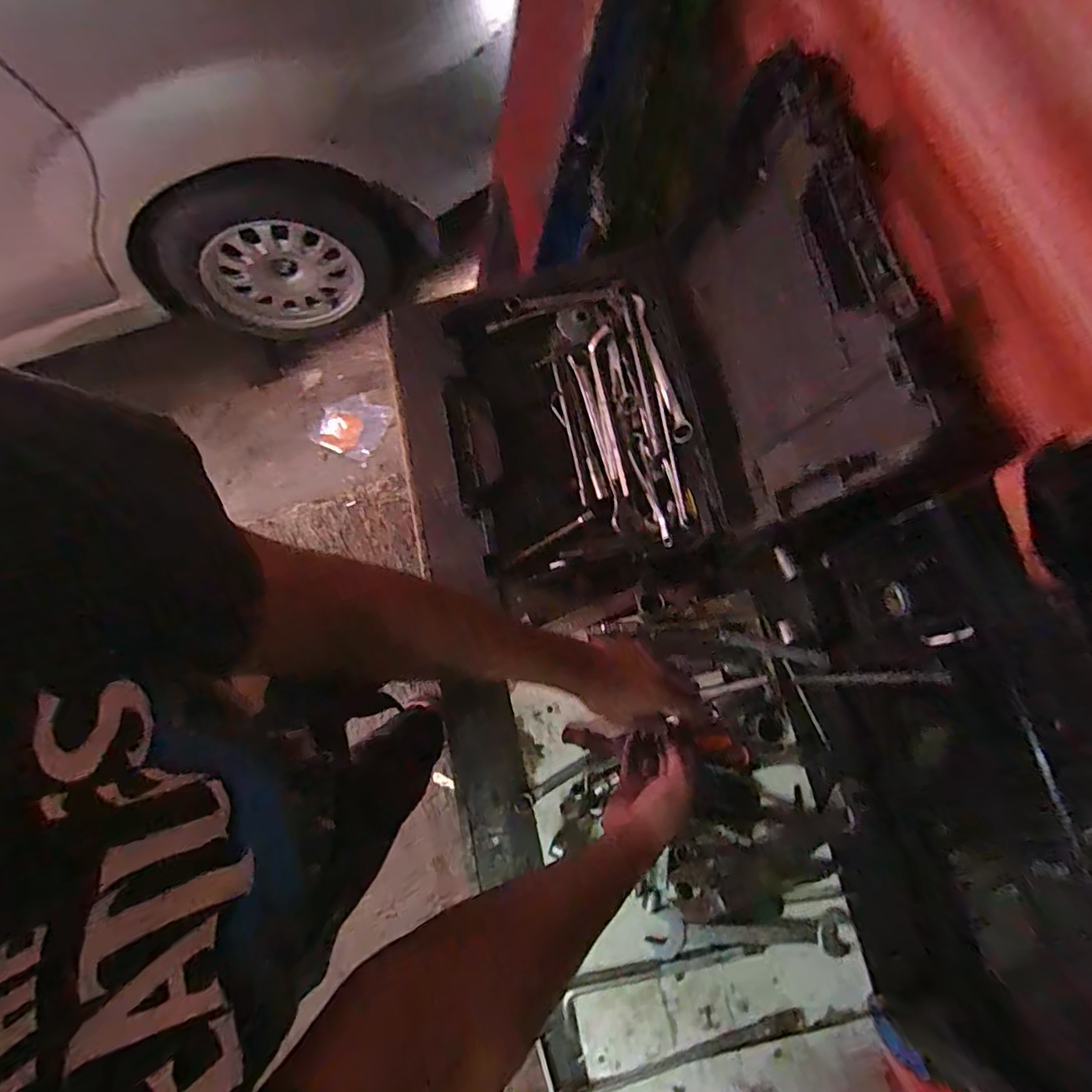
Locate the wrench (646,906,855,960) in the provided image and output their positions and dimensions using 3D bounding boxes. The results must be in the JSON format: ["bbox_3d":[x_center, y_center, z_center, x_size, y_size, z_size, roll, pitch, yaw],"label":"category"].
[{"bbox_3d":[0.254,0.487,0.696,0.245,0.017,0.052,-3,78,0],"label":"wrench"}]

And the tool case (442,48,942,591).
[{"bbox_3d":[0.114,-0.223,0.707,0.501,0.291,0.453,-13,79,-2],"label":"tool case"}]

